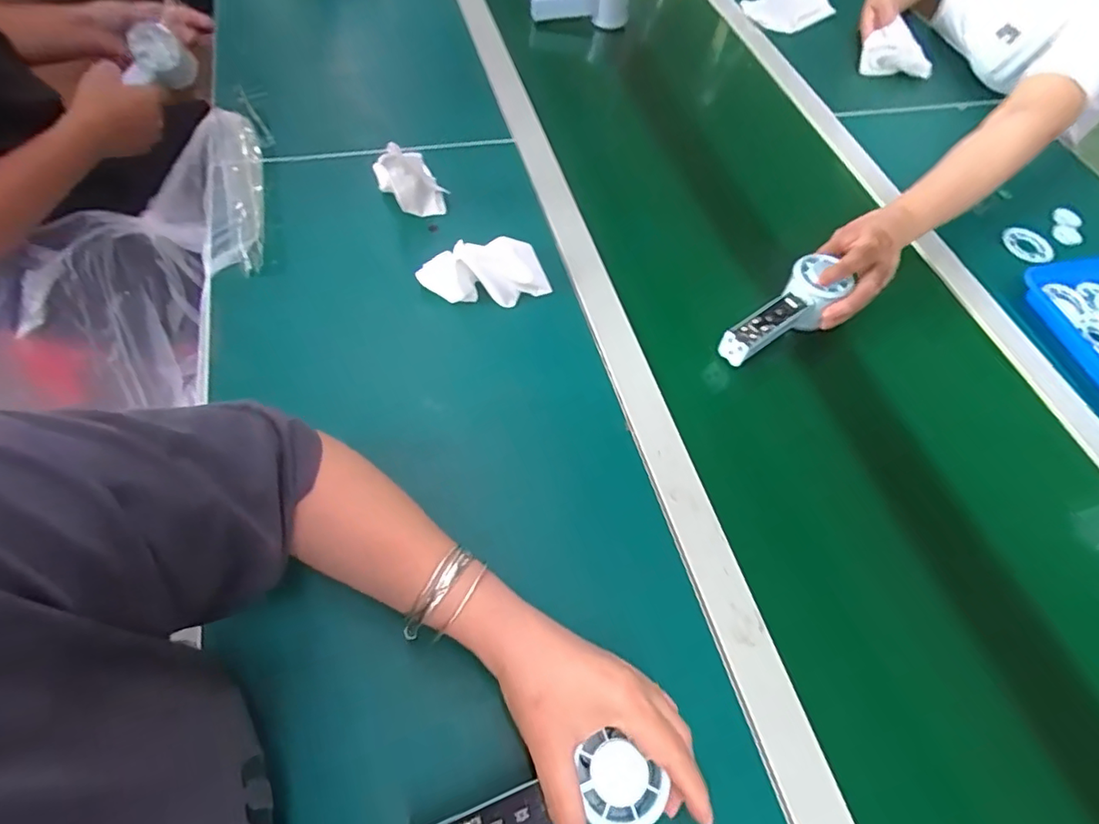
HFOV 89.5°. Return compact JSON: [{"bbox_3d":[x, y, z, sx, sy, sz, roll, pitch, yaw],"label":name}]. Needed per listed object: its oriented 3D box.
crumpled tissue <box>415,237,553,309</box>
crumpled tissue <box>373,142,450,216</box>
[{"bbox_3d":[-0.065,-0.138,0.555,0.125,0.045,0.061,-15,62,-15],"label":"crumpled tissue"},{"bbox_3d":[-0.149,-0.254,0.590,0.068,0.082,0.060,-11,61,-13],"label":"crumpled tissue"}]

